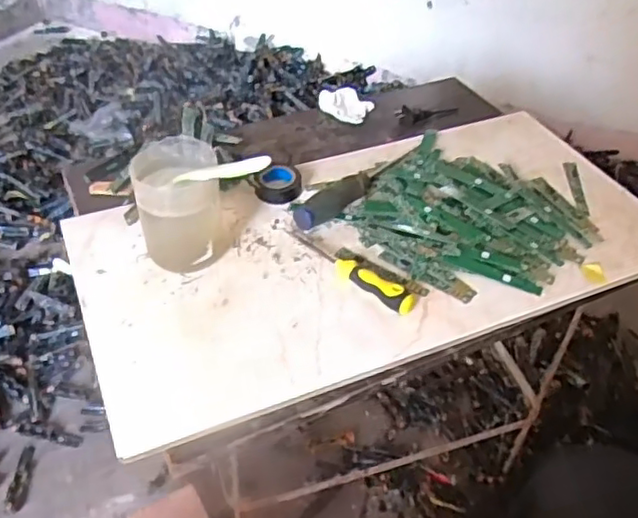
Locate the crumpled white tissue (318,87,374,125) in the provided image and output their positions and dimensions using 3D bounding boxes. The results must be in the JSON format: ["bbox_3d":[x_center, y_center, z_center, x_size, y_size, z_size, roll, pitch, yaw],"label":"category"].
[{"bbox_3d":[0.035,-0.207,0.850,0.068,0.024,0.047,20,44,18],"label":"crumpled white tissue"}]

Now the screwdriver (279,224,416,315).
[{"bbox_3d":[0.024,0.001,0.616,0.168,0.020,0.026,32,49,28],"label":"screwdriver"}]

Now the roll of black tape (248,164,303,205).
[{"bbox_3d":[-0.043,-0.083,0.706,0.052,0.021,0.055,2,42,-2],"label":"roll of black tape"}]

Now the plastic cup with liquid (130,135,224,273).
[{"bbox_3d":[-0.131,-0.051,0.603,0.073,0.098,0.080,2,42,-2],"label":"plastic cup with liquid"}]

